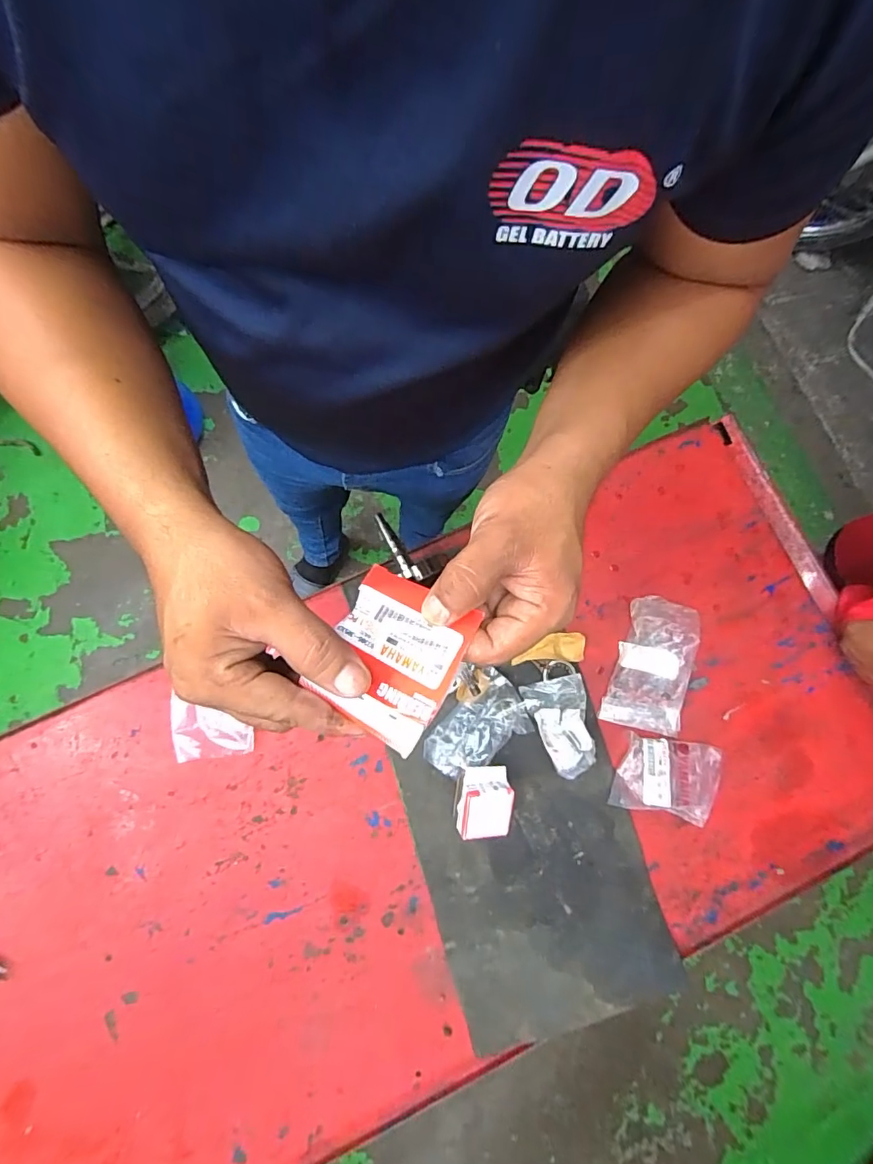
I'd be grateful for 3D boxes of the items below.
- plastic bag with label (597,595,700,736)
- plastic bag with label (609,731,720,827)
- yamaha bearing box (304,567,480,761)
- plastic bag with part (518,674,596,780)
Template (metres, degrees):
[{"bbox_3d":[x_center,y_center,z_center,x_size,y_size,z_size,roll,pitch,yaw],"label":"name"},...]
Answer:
[{"bbox_3d":[0.277,0.104,0.653,0.096,0.042,0.168,13,79,1],"label":"plastic bag with label"},{"bbox_3d":[0.288,0.242,0.632,0.133,0.034,0.095,14,79,2],"label":"plastic bag with label"},{"bbox_3d":[-0.024,0.040,0.276,0.068,0.022,0.082,28,80,4],"label":"yamaha bearing box"},{"bbox_3d":[0.159,0.181,0.639,0.070,0.040,0.114,-15,80,-4],"label":"plastic bag with part"}]

